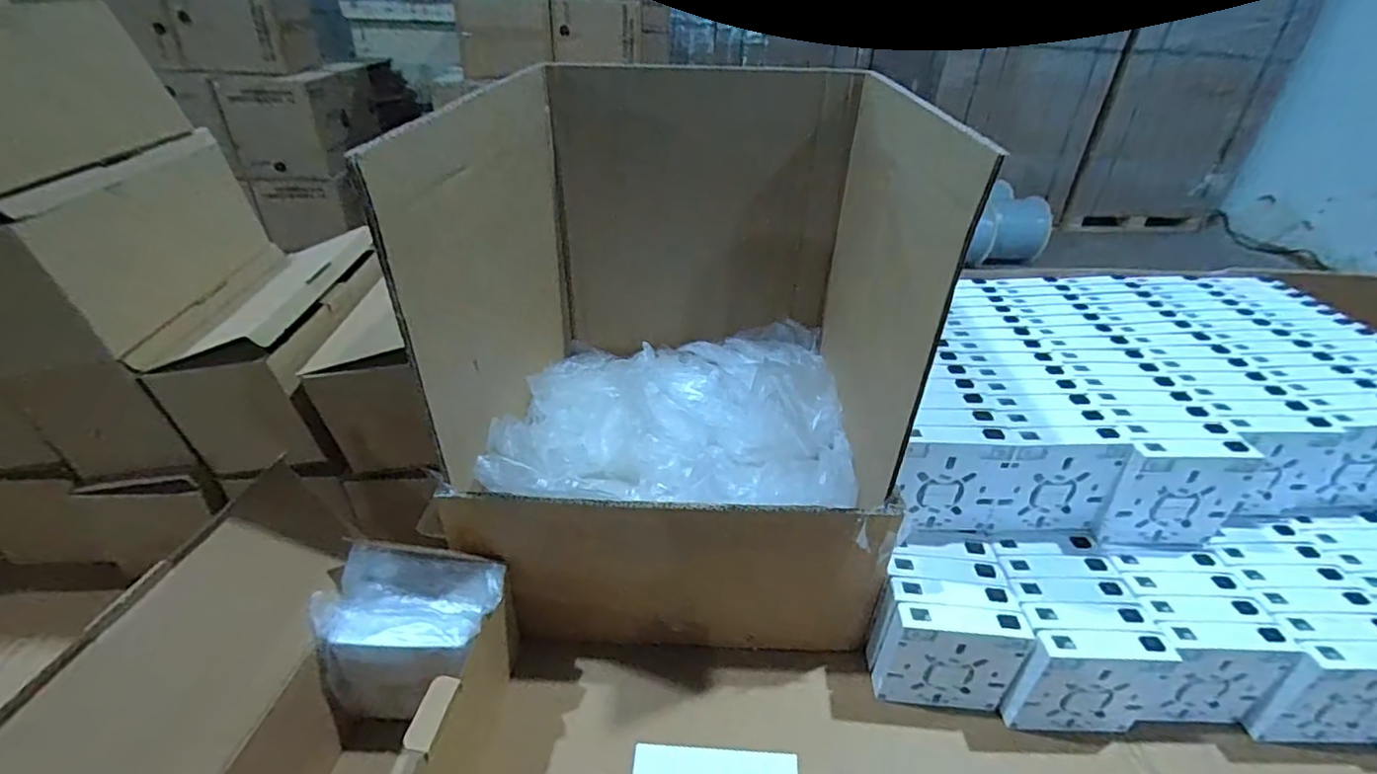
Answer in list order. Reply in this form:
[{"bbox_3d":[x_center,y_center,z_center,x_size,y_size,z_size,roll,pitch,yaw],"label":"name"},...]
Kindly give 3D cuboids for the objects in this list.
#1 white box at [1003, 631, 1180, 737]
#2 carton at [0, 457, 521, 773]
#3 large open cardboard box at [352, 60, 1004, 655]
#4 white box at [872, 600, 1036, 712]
[{"bbox_3d":[0.268,0.202,0.400,0.088,0.083,0.024,2,34,-1],"label":"white box"},{"bbox_3d":[-0.203,0.178,0.327,0.142,0.168,0.214,5,34,4],"label":"carton"},{"bbox_3d":[0.003,-0.046,0.476,0.301,0.321,0.329,5,34,3],"label":"large open cardboard box"},{"bbox_3d":[0.181,0.189,0.412,0.089,0.080,0.024,5,34,3],"label":"white box"}]

